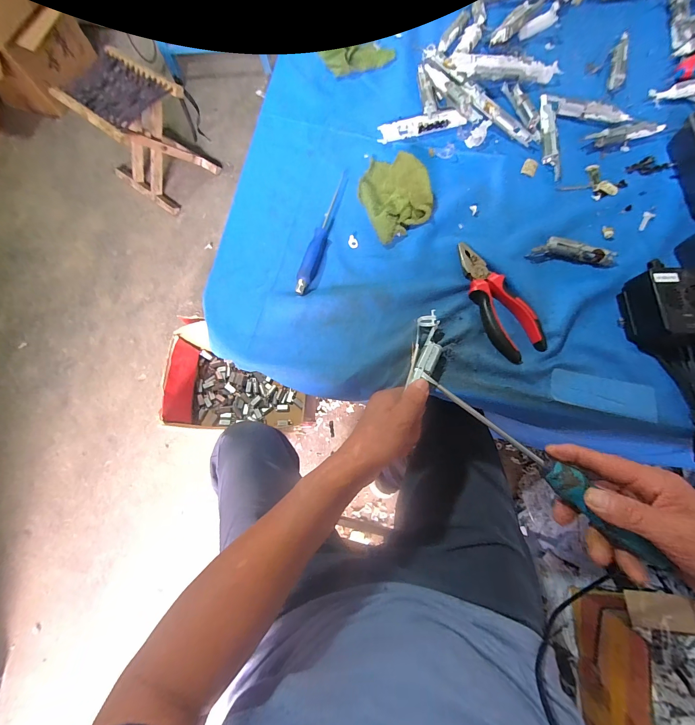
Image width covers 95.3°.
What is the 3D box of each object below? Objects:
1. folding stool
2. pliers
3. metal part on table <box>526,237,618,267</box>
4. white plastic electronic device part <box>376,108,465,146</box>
[{"bbox_3d":[-0.722,-0.812,1.144,0.307,0.322,0.292,36,77,10],"label":"folding stool"},{"bbox_3d":[0.181,-0.078,0.384,0.057,0.013,0.157,-21,76,-3],"label":"pliers"},{"bbox_3d":[0.291,-0.139,0.401,0.104,0.018,0.023,13,76,5],"label":"metal part on table"},{"bbox_3d":[0.107,-0.347,0.461,0.122,0.020,0.020,-12,75,-1],"label":"white plastic electronic device part"}]

